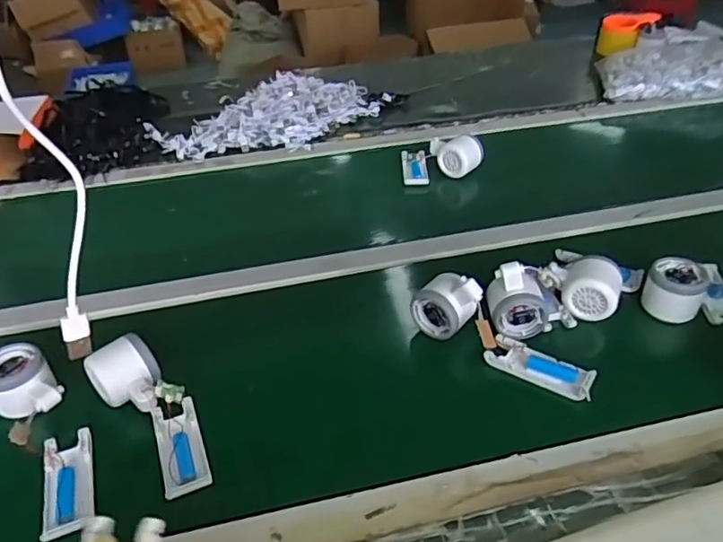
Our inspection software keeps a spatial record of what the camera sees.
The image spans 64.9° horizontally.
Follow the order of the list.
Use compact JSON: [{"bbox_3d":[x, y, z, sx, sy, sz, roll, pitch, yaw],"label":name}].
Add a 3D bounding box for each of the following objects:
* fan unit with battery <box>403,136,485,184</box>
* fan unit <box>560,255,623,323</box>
[{"bbox_3d":[0.132,-0.192,0.932,0.129,0.055,0.092,-1,38,2],"label":"fan unit with battery"},{"bbox_3d":[0.260,0.020,0.643,0.059,0.050,0.059,17,42,23],"label":"fan unit"}]

